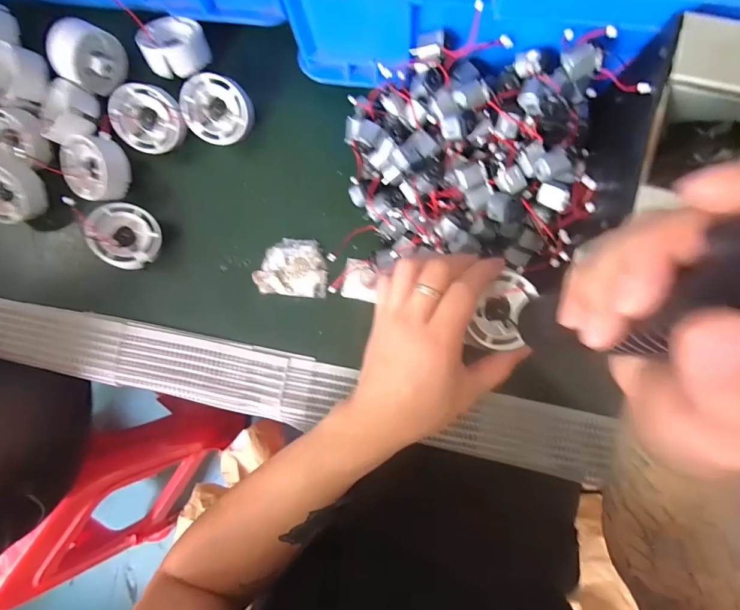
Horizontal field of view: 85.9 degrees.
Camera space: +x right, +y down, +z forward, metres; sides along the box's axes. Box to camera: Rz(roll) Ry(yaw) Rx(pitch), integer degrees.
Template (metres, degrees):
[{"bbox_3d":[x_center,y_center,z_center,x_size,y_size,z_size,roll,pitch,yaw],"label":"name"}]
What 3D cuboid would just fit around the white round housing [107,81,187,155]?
[{"bbox_3d":[-0.197,-0.165,0.355,0.056,0.024,0.056,-3,108,-8],"label":"white round housing"}]

